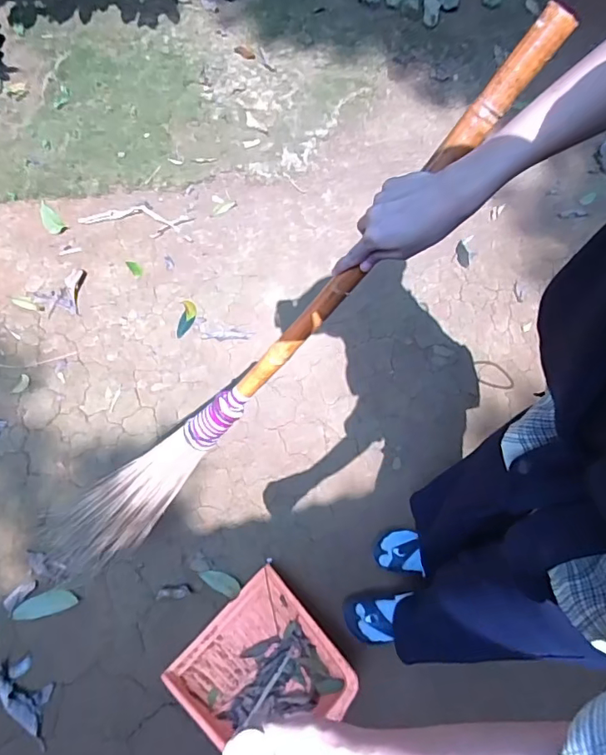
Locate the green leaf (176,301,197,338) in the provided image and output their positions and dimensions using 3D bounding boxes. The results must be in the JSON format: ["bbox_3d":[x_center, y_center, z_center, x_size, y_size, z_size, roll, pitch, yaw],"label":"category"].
[{"bbox_3d":[-0.324,-0.166,1.407,0.047,0.009,0.118,1,67,-1],"label":"green leaf"}]

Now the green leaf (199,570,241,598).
[{"bbox_3d":[-0.188,0.464,1.147,0.101,0.005,0.041,25,68,9],"label":"green leaf"}]

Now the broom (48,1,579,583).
[{"bbox_3d":[-0.117,0.039,0.698,0.090,1.091,0.092,-6,58,-51],"label":"broom"}]

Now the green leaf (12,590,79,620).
[{"bbox_3d":[-0.567,0.499,1.108,0.134,0.004,0.050,-10,67,-6],"label":"green leaf"}]

